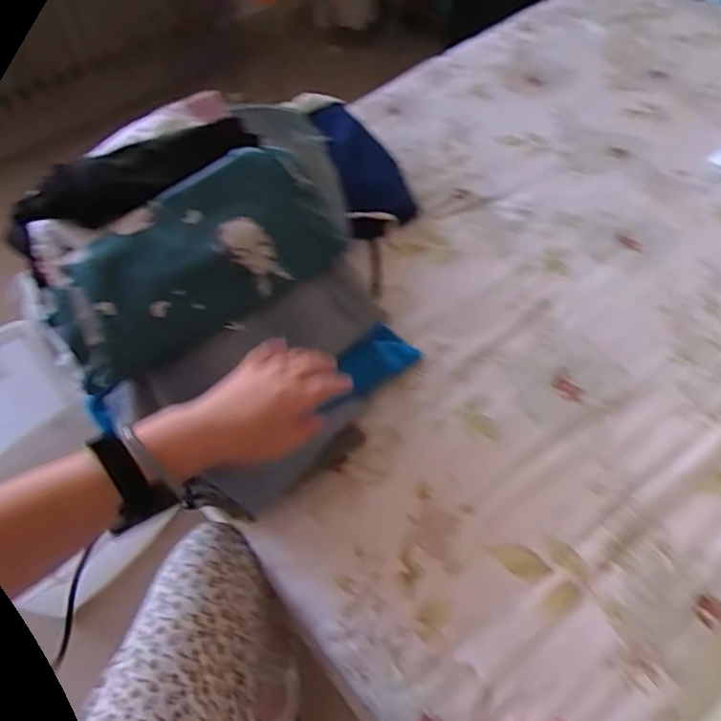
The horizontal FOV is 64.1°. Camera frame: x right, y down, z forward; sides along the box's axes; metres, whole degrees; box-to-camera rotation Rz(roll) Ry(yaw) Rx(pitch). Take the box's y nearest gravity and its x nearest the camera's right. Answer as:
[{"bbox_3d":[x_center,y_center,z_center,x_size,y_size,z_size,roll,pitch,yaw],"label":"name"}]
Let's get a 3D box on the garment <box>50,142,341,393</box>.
[{"bbox_3d":[-0.177,-0.108,0.625,0.315,0.059,0.160,-34,90,-15],"label":"garment"}]

